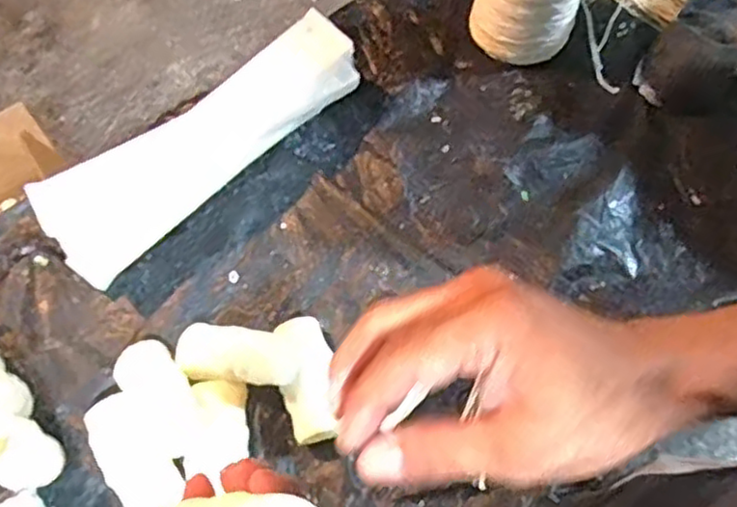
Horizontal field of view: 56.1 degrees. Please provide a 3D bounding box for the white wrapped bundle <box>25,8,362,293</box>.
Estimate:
[{"bbox_3d":[-0.178,-0.120,0.738,0.356,0.098,0.094,-37,73,-13],"label":"white wrapped bundle"}]

